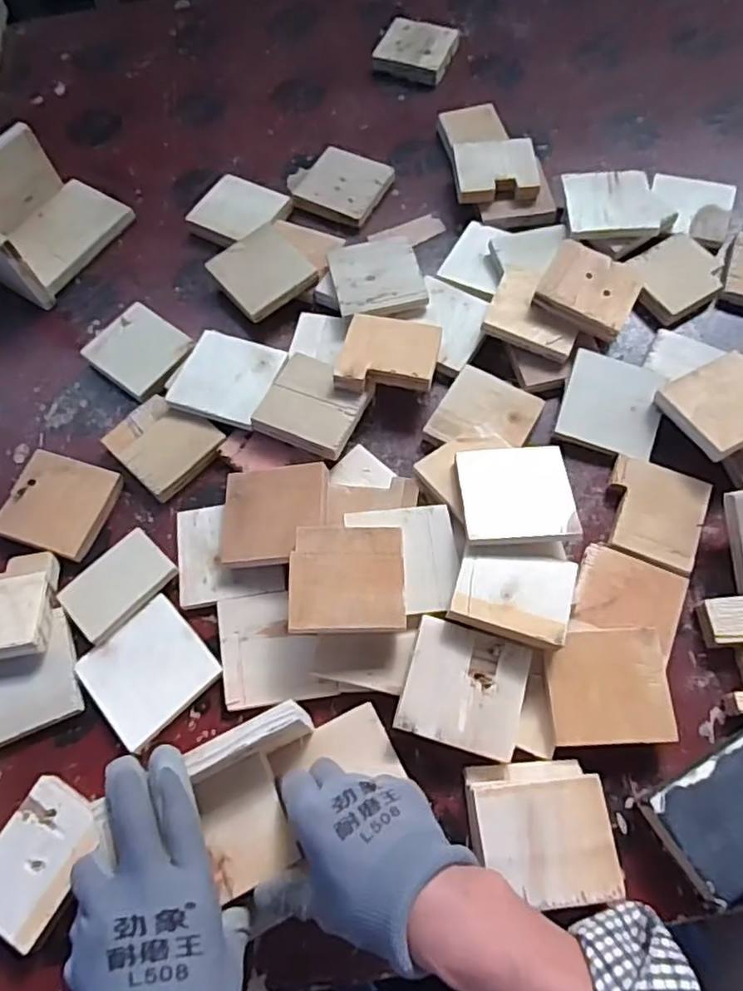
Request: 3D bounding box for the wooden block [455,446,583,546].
[{"bbox_3d":[0.121,-0.002,0.533,0.091,0.007,0.093,-4,54,2],"label":"wooden block"}]

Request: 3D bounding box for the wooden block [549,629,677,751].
[{"bbox_3d":[0.184,0.148,0.496,0.089,0.013,0.084,-2,66,1],"label":"wooden block"}]

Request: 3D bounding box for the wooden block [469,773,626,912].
[{"bbox_3d":[0.118,0.236,0.439,0.089,0.032,0.075,-6,65,-3],"label":"wooden block"}]

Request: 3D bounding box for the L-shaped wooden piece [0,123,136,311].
[{"bbox_3d":[-0.369,-0.313,0.699,0.120,0.080,0.161,29,69,15],"label":"L-shaped wooden piece"}]

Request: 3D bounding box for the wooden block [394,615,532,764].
[{"bbox_3d":[0.072,0.147,0.494,0.091,0.015,0.088,14,68,8],"label":"wooden block"}]

